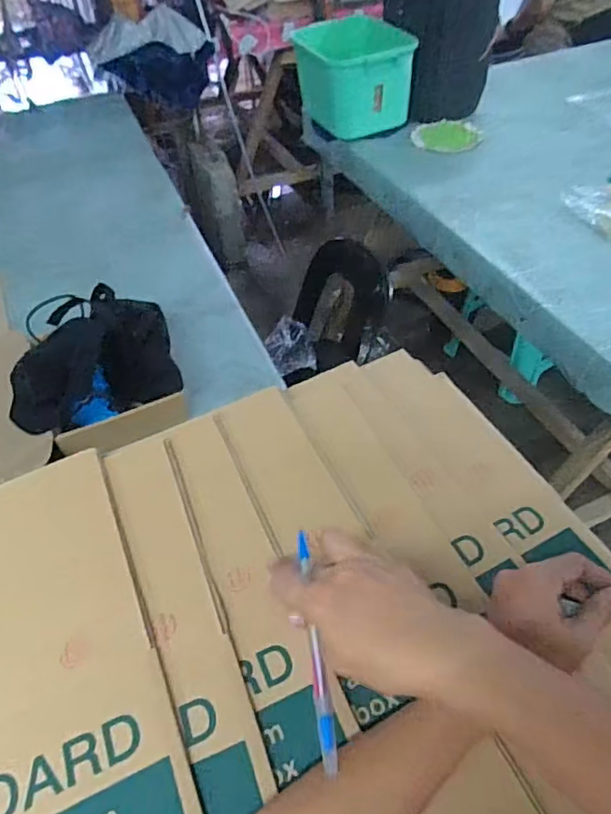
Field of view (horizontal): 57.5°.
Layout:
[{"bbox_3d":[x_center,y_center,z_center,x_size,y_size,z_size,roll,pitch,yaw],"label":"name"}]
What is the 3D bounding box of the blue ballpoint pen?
[{"bbox_3d":[0.006,0.148,0.369,0.009,0.006,0.148,-7,48,-2],"label":"blue ballpoint pen"}]

